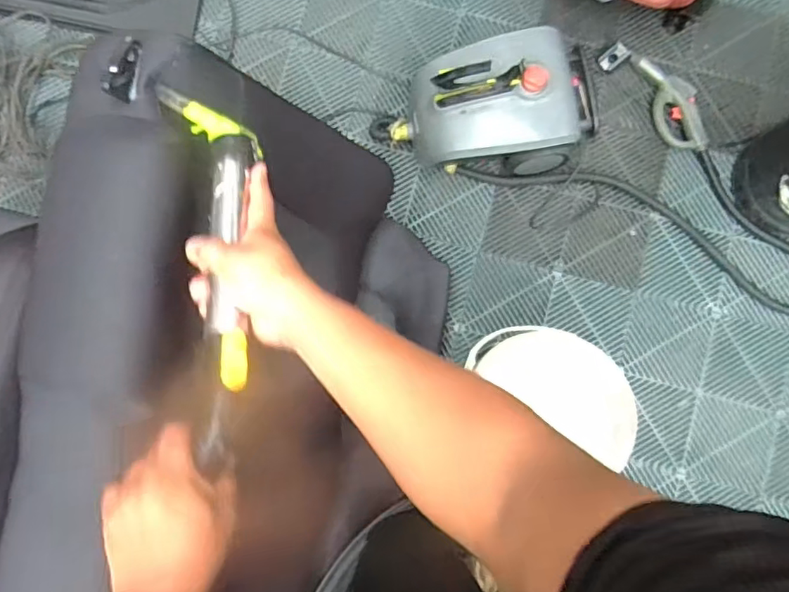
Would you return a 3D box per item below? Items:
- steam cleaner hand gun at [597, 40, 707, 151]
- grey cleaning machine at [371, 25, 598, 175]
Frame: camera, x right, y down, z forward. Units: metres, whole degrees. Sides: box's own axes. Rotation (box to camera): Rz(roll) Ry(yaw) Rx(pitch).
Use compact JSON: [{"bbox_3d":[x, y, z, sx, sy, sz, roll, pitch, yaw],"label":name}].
[{"bbox_3d":[0.662,-0.503,1.419,0.125,0.039,0.342,-40,87,-5],"label":"steam cleaner hand gun"},{"bbox_3d":[0.216,-0.440,1.296,0.472,0.284,0.259,1,85,0],"label":"grey cleaning machine"}]

